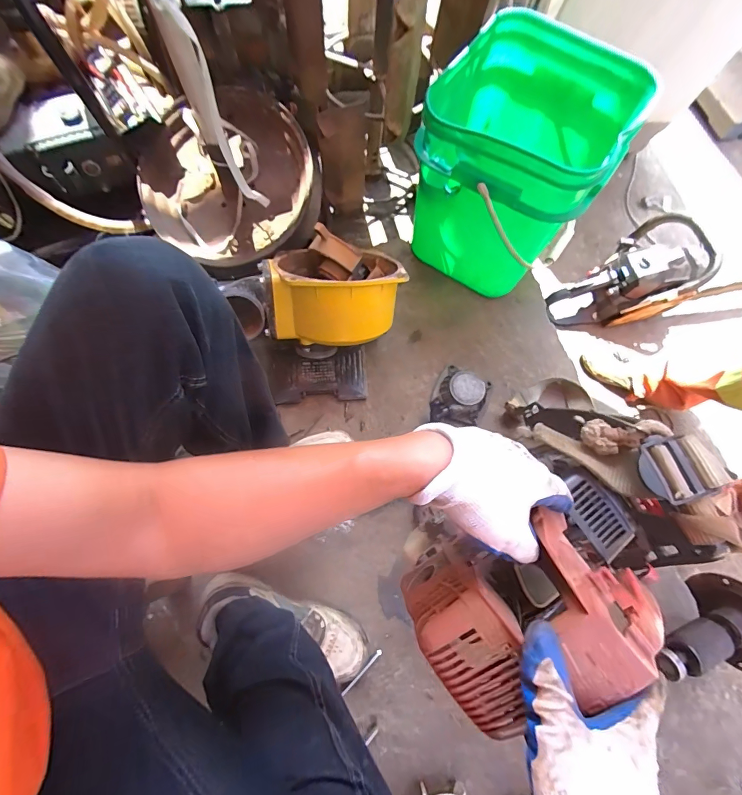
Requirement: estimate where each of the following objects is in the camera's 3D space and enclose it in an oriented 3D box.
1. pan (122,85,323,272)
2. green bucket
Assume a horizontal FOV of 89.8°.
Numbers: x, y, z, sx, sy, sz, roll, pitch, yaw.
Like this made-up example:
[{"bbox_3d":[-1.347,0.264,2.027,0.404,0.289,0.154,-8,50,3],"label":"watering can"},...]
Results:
[{"bbox_3d":[-0.270,-0.409,0.719,0.297,0.147,0.313,0,73,-1],"label":"pan"},{"bbox_3d":[0.266,-0.427,0.740,0.315,0.340,0.298,32,75,8],"label":"green bucket"}]

